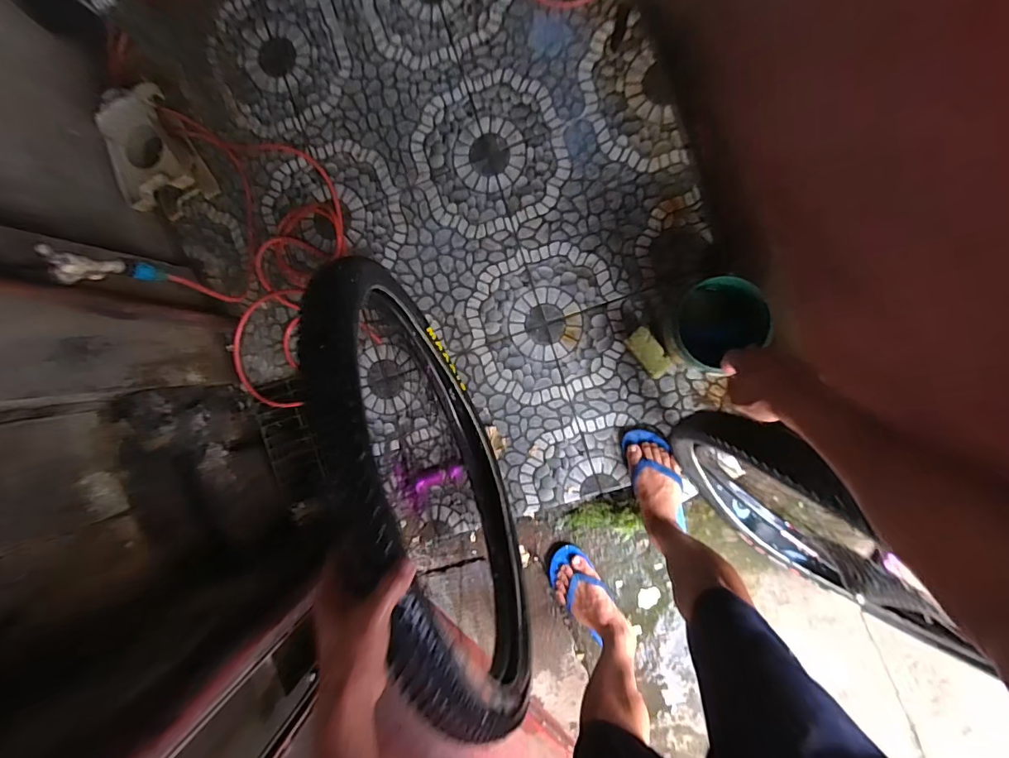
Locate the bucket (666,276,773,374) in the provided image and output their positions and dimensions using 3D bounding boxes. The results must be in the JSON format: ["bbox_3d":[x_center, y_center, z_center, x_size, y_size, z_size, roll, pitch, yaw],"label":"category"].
[{"bbox_3d":[0.401,-0.106,0.935,0.146,0.176,0.142,0,94,7],"label":"bucket"}]

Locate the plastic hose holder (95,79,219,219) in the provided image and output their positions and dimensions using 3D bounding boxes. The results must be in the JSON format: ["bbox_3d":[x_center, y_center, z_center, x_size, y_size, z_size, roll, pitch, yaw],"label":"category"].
[{"bbox_3d":[-0.827,-0.533,1.142,0.163,0.121,0.244,-23,91,8],"label":"plastic hose holder"}]

